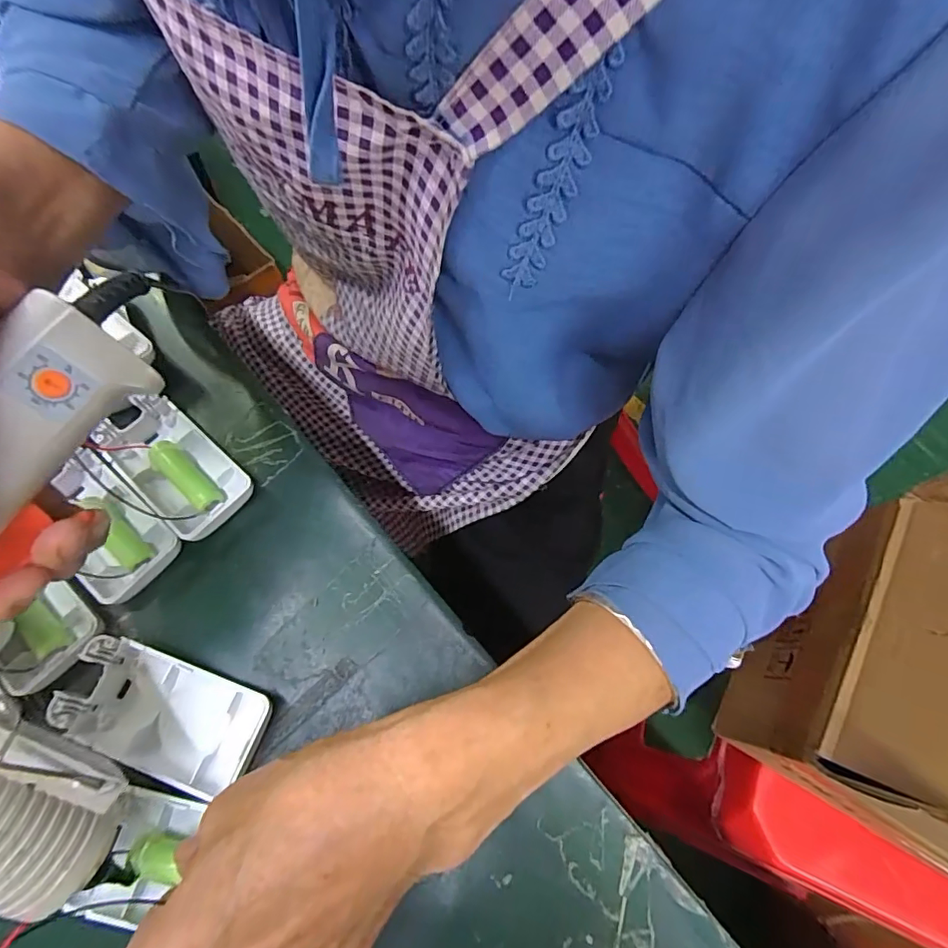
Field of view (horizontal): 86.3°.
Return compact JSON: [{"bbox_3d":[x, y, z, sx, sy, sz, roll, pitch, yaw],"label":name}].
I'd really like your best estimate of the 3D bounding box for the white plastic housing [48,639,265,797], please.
[{"bbox_3d":[-0.145,0.111,0.236,0.090,0.017,0.044,20,69,8],"label":"white plastic housing"}]

